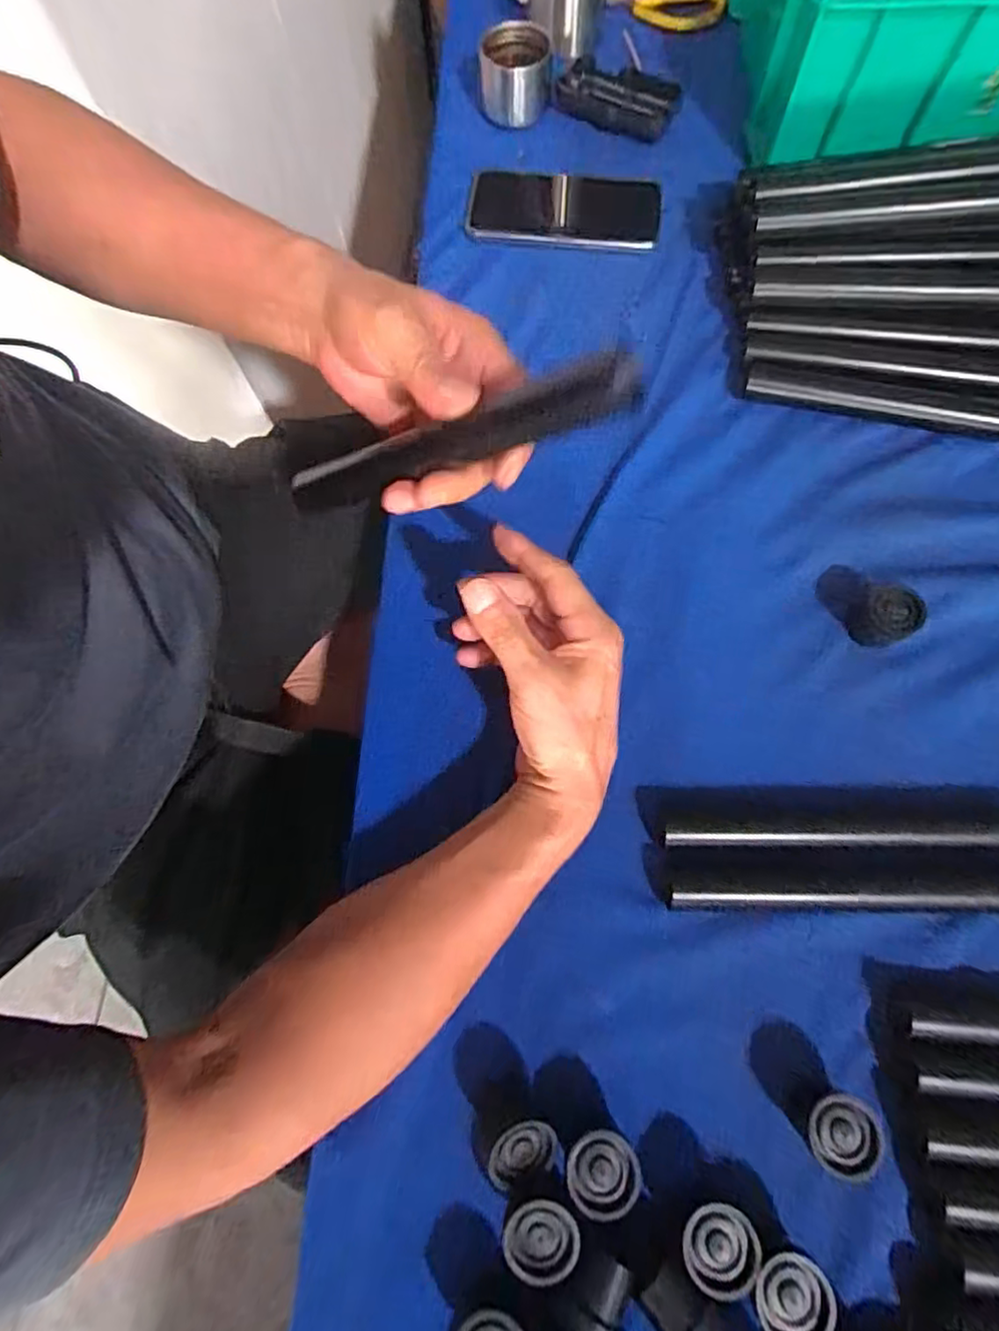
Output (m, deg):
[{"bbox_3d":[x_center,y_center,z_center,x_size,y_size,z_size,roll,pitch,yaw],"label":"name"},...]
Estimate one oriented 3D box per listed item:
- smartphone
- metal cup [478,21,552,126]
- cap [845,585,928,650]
[{"bbox_3d":[0.054,-0.395,0.537,0.166,0.008,0.079,7,73,4],"label":"smartphone"},{"bbox_3d":[0.014,-0.531,0.562,0.061,0.050,0.061,0,72,1],"label":"metal cup"},{"bbox_3d":[0.248,-0.032,0.403,0.031,0.032,0.036,-34,75,-9],"label":"cap"}]

